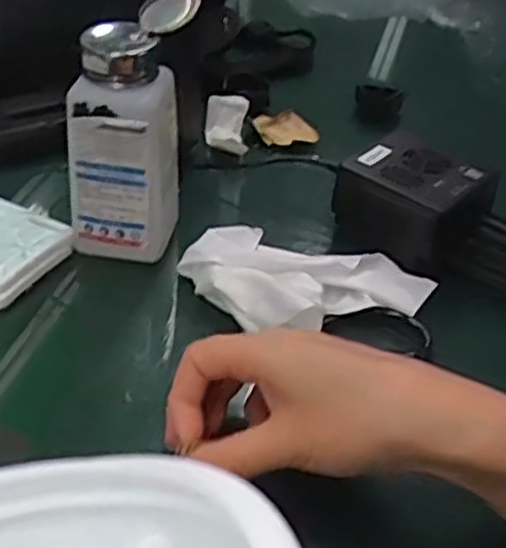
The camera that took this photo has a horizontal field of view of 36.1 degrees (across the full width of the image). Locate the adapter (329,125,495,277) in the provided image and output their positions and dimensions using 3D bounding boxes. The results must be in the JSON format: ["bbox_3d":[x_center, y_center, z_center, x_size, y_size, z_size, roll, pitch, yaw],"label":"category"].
[{"bbox_3d":[0.099,-0.047,0.482,0.086,0.043,0.076,26,43,25],"label":"adapter"}]

